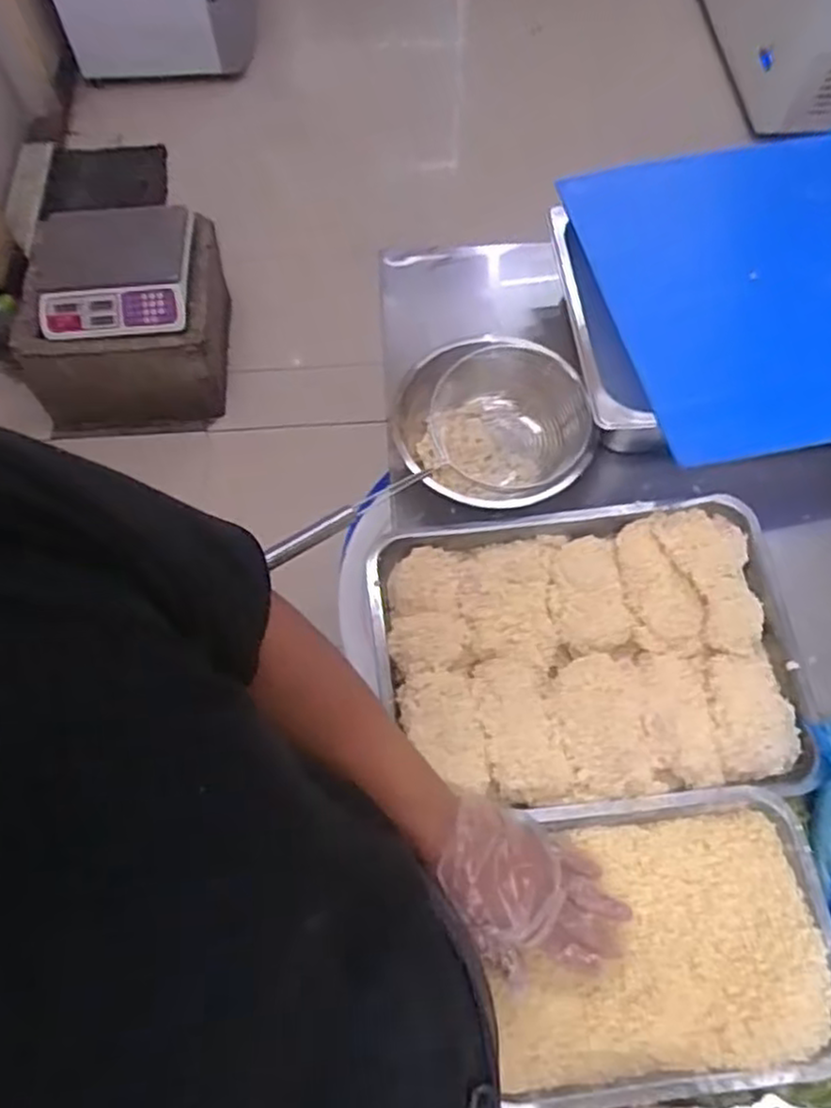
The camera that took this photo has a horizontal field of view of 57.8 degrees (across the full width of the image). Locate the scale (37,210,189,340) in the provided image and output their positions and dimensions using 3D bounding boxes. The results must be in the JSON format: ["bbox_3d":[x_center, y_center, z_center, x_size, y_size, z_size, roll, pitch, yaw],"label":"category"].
[{"bbox_3d":[-0.695,-0.636,1.711,0.371,0.126,0.313,1,63,1],"label":"scale"}]

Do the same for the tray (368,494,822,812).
[{"bbox_3d":[0.161,0.086,0.698,0.380,0.042,0.269,-4,63,-1],"label":"tray"}]

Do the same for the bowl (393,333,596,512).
[{"bbox_3d":[0.085,-0.126,0.808,0.179,0.104,0.192,0,63,1],"label":"bowl"}]

